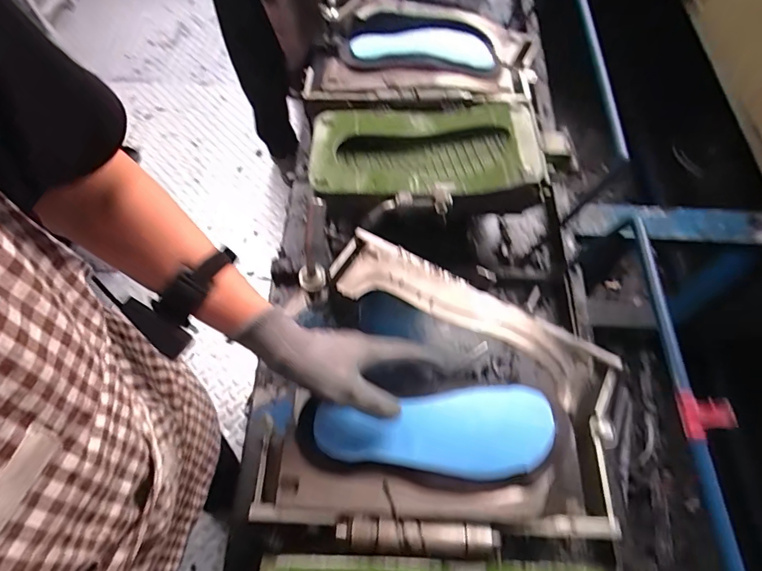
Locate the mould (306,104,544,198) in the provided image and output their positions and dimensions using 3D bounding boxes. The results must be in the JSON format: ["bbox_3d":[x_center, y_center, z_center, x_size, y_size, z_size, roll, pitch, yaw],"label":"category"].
[{"bbox_3d":[0.062,-0.198,0.687,0.336,0.070,0.183,4,58,2],"label":"mould"}]

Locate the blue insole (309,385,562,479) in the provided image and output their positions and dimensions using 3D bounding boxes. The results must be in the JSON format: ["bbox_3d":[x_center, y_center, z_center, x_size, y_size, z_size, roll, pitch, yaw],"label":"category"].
[{"bbox_3d":[0.056,0.153,0.469,0.244,0.018,0.087,-2,58,-1],"label":"blue insole"}]

